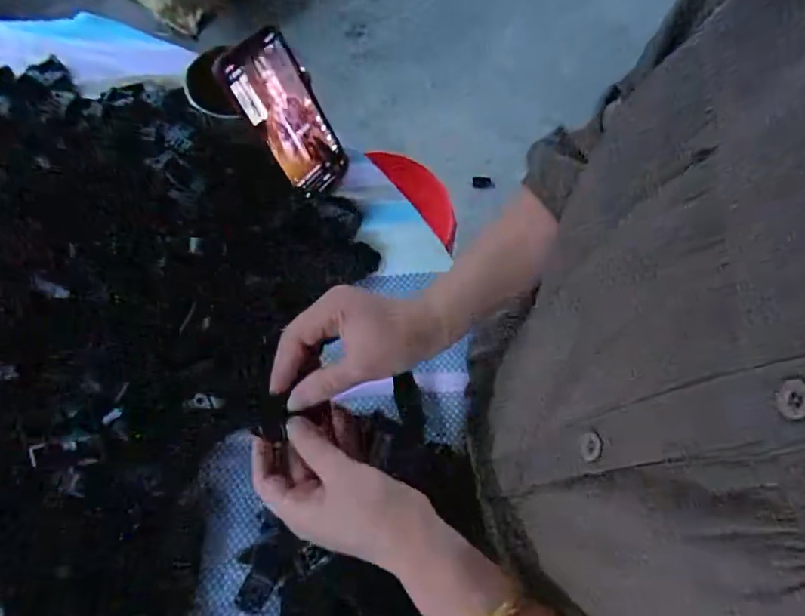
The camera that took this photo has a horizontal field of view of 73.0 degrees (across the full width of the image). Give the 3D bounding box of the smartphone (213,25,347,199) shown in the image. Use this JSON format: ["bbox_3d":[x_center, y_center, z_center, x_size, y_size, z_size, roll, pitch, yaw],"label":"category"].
[{"bbox_3d":[-0.107,-0.183,0.524,0.011,0.154,0.072,19,62,42],"label":"smartphone"}]

